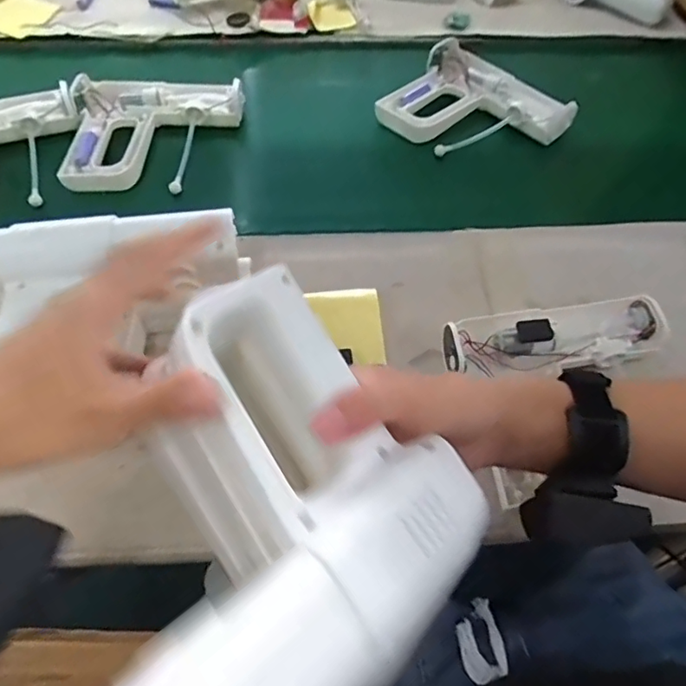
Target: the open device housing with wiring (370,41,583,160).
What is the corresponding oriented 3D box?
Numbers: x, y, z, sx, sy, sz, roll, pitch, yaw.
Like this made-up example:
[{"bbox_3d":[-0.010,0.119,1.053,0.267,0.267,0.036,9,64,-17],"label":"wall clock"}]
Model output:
[{"bbox_3d":[0.183,-0.319,0.754,0.233,0.044,0.177,31,62,17],"label":"open device housing with wiring"}]

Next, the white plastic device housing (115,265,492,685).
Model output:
[{"bbox_3d":[-0.050,0.077,0.248,0.188,0.083,0.205,47,46,13],"label":"white plastic device housing"}]

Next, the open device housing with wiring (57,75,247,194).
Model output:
[{"bbox_3d":[-0.241,-0.271,0.707,0.218,0.035,0.184,0,60,-3],"label":"open device housing with wiring"}]

